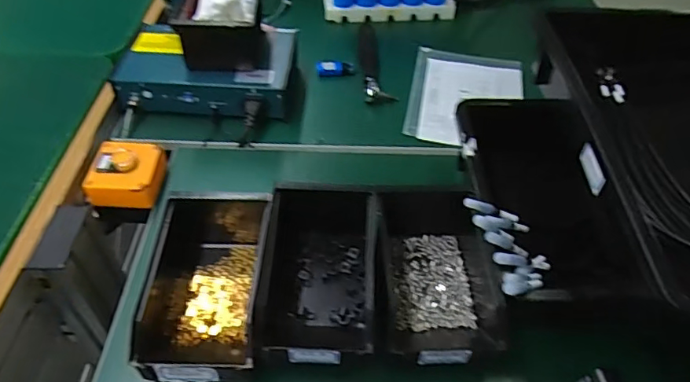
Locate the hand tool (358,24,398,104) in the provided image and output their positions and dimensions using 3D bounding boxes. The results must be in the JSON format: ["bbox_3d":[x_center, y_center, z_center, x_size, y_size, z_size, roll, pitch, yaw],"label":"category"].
[{"bbox_3d":[0.047,-0.212,0.830,0.047,0.024,0.211,-1,47,-4],"label":"hand tool"}]

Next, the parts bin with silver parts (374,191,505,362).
[{"bbox_3d":[0.090,0.073,0.521,0.117,0.073,0.200,4,47,1],"label":"parts bin with silver parts"}]

